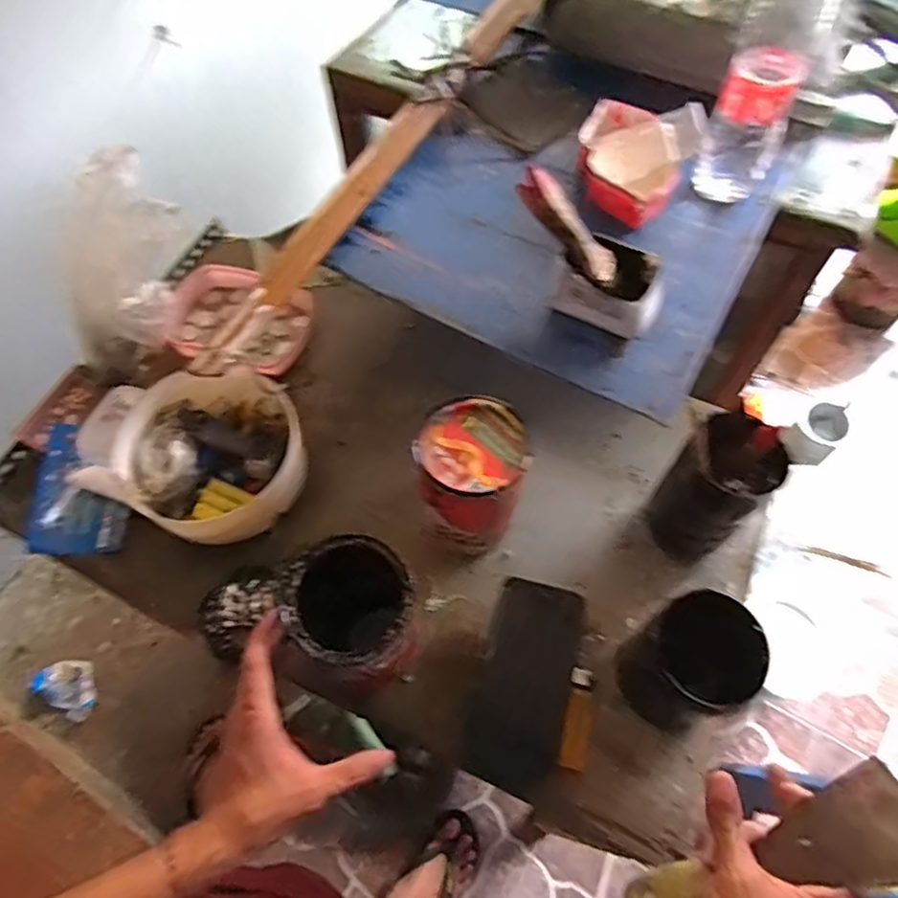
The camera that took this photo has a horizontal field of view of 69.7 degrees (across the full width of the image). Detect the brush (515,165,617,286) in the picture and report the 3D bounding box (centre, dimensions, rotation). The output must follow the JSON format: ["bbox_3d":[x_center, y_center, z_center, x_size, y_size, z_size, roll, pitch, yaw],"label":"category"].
[{"bbox_3d":[0.104,-0.191,0.558,0.118,0.022,0.021,42,64,-21],"label":"brush"}]

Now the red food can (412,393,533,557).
[{"bbox_3d":[0.021,0.031,0.607,0.095,0.134,0.104,-1,64,2],"label":"red food can"}]

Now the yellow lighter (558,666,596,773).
[{"bbox_3d":[0.116,0.243,0.580,0.023,0.009,0.086,10,76,6],"label":"yellow lighter"}]

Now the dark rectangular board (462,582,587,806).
[{"bbox_3d":[0.070,0.216,0.587,0.080,0.010,0.183,14,86,8],"label":"dark rectangular board"}]

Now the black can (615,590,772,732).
[{"bbox_3d":[0.198,0.178,0.534,0.084,0.116,0.085,-1,64,2],"label":"black can"}]

